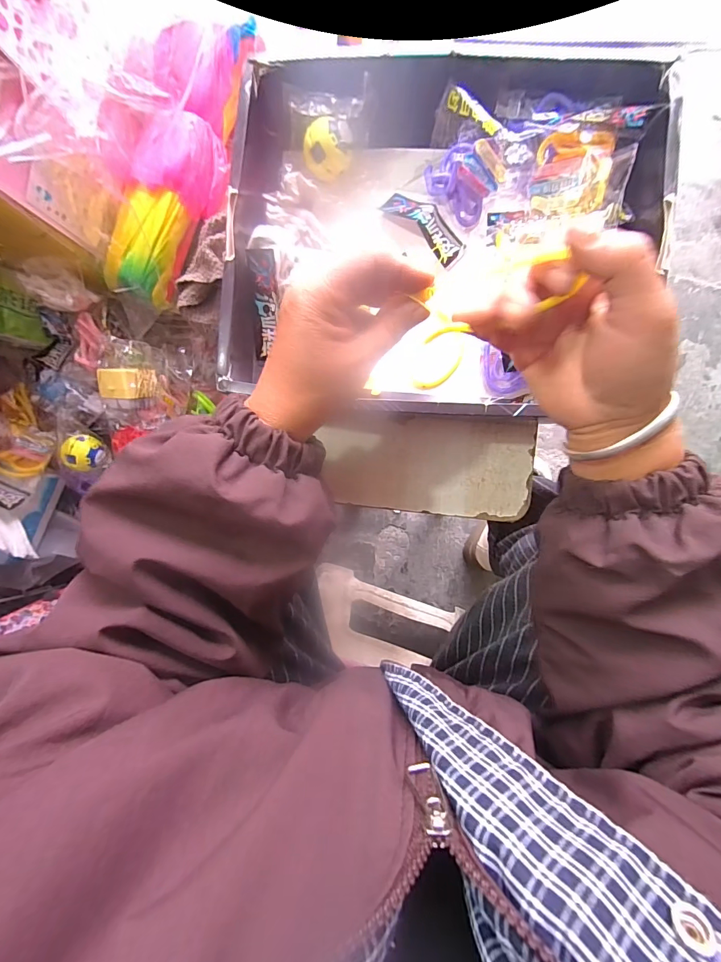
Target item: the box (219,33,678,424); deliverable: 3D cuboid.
[{"bbox_3d":[0.065,-0.205,0.339,0.353,0.067,0.279,0,92,3],"label":"box"}]

